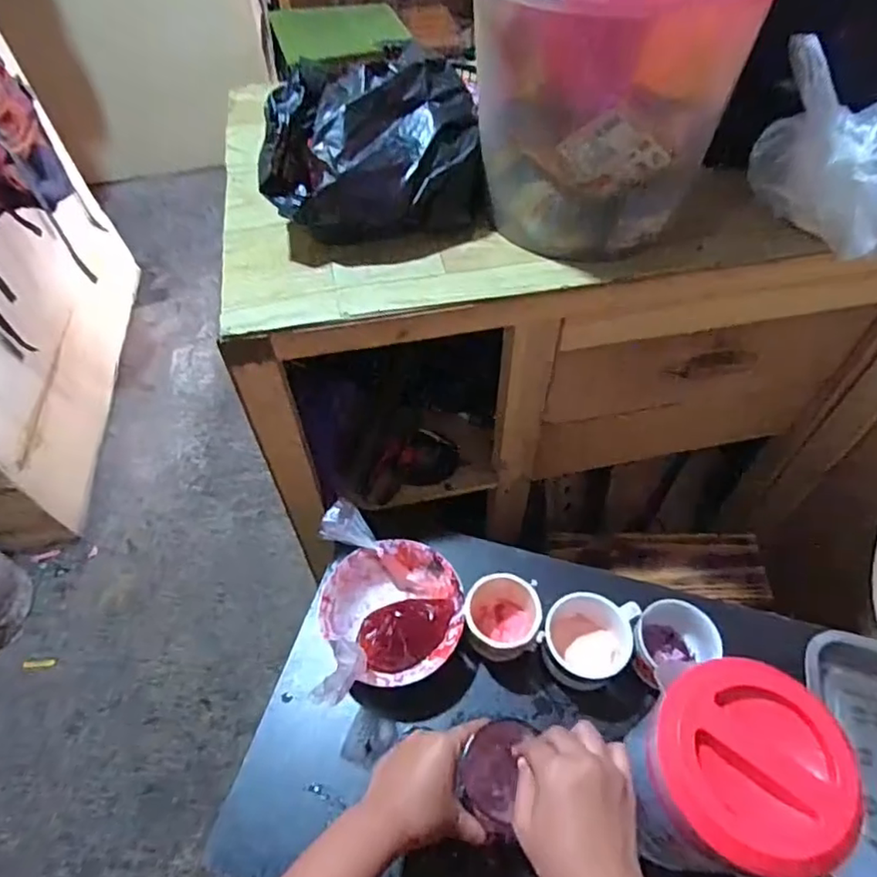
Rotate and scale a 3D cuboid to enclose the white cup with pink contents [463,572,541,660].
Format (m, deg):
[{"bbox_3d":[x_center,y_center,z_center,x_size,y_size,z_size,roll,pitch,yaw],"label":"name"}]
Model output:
[{"bbox_3d":[0.070,0.188,0.645,0.075,0.075,0.086,6,55,7],"label":"white cup with pink contents"}]

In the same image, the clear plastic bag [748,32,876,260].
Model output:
[{"bbox_3d":[0.412,-0.255,0.548,0.206,0.129,0.121,10,56,10],"label":"clear plastic bag"}]

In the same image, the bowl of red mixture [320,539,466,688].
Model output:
[{"bbox_3d":[-0.046,0.190,0.657,0.141,0.059,0.154,-1,54,2],"label":"bowl of red mixture"}]

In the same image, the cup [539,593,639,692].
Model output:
[{"bbox_3d":[0.157,0.212,0.632,0.089,0.064,0.091,-1,54,2],"label":"cup"}]

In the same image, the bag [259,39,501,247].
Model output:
[{"bbox_3d":[-0.067,-0.293,0.607,0.217,0.113,0.173,-11,55,-5],"label":"bag"}]

